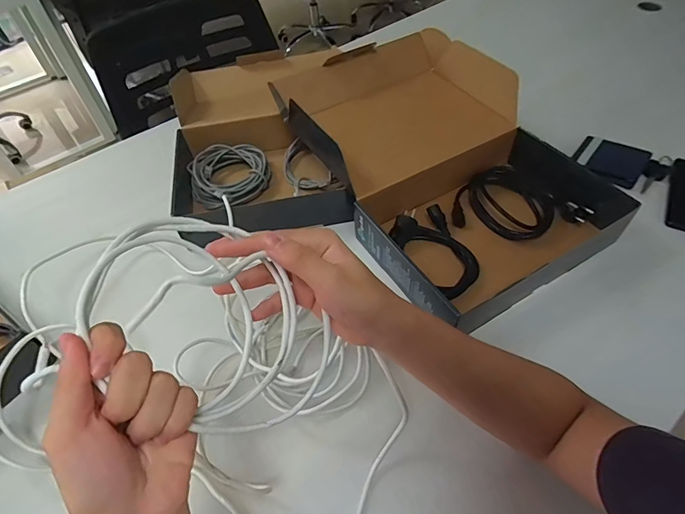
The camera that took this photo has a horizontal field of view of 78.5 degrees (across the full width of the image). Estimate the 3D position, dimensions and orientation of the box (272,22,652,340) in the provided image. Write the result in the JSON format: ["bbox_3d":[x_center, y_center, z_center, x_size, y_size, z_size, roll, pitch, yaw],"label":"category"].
[{"bbox_3d":[0.153,-0.163,0.704,0.353,0.165,0.515,-25,54,-16],"label":"box"}]

